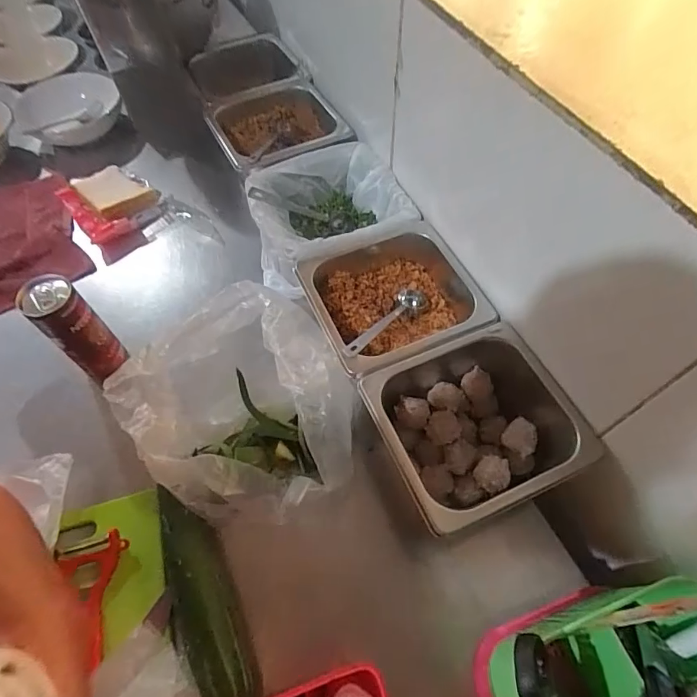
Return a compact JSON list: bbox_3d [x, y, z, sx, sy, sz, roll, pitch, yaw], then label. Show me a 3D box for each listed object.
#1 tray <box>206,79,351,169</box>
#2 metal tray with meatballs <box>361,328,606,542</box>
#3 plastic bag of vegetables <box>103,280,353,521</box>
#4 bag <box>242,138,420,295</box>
[{"bbox_3d":[-0.103,-0.314,0.673,0.177,0.071,0.181,-24,61,-13],"label":"tray"},{"bbox_3d":[0.122,0.078,0.453,0.178,0.090,0.160,-22,61,-12],"label":"metal tray with meatballs"},{"bbox_3d":[-0.099,0.064,0.451,0.190,0.124,0.203,-30,63,-16],"label":"plastic bag of vegetables"},{"bbox_3d":[-0.029,-0.171,0.591,0.185,0.087,0.166,-20,60,-11],"label":"bag"}]

